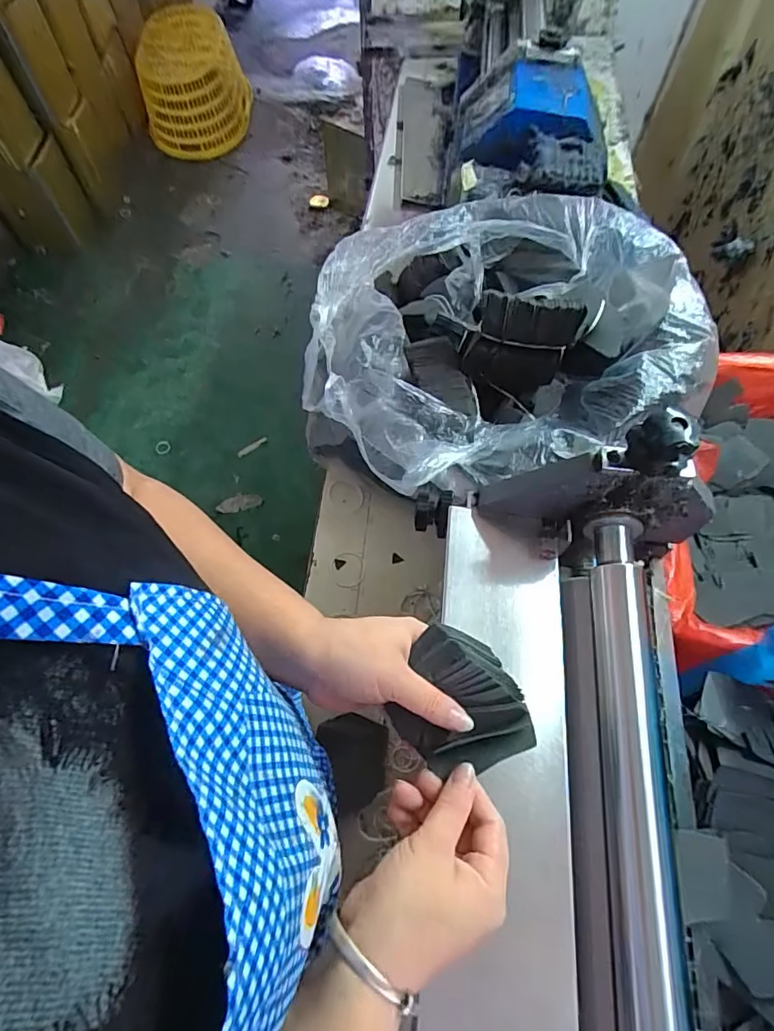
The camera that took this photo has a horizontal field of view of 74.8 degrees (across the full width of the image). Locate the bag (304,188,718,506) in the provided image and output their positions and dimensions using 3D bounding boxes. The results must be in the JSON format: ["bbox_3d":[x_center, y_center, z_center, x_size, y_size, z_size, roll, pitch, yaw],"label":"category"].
[{"bbox_3d":[0.103,-0.198,0.624,0.413,0.242,0.382,-16,64,-7],"label":"bag"}]

